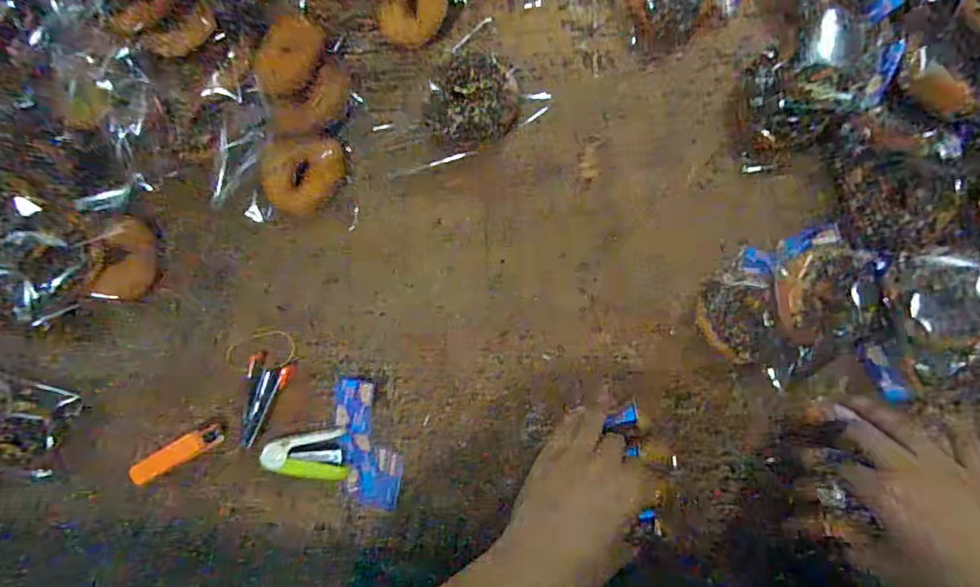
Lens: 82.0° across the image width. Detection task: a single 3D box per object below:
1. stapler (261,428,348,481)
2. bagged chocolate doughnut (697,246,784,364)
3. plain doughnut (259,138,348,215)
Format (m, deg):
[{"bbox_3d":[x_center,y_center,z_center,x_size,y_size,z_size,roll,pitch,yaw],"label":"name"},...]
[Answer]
[{"bbox_3d":[-0.190,0.168,0.571,0.084,0.022,0.048,-7,89,9],"label":"stapler"},{"bbox_3d":[0.223,0.011,0.510,0.065,0.031,0.097,-3,89,9],"label":"bagged chocolate doughnut"},{"bbox_3d":[-0.188,-0.118,0.570,0.079,0.020,0.077,1,90,9],"label":"plain doughnut"}]

